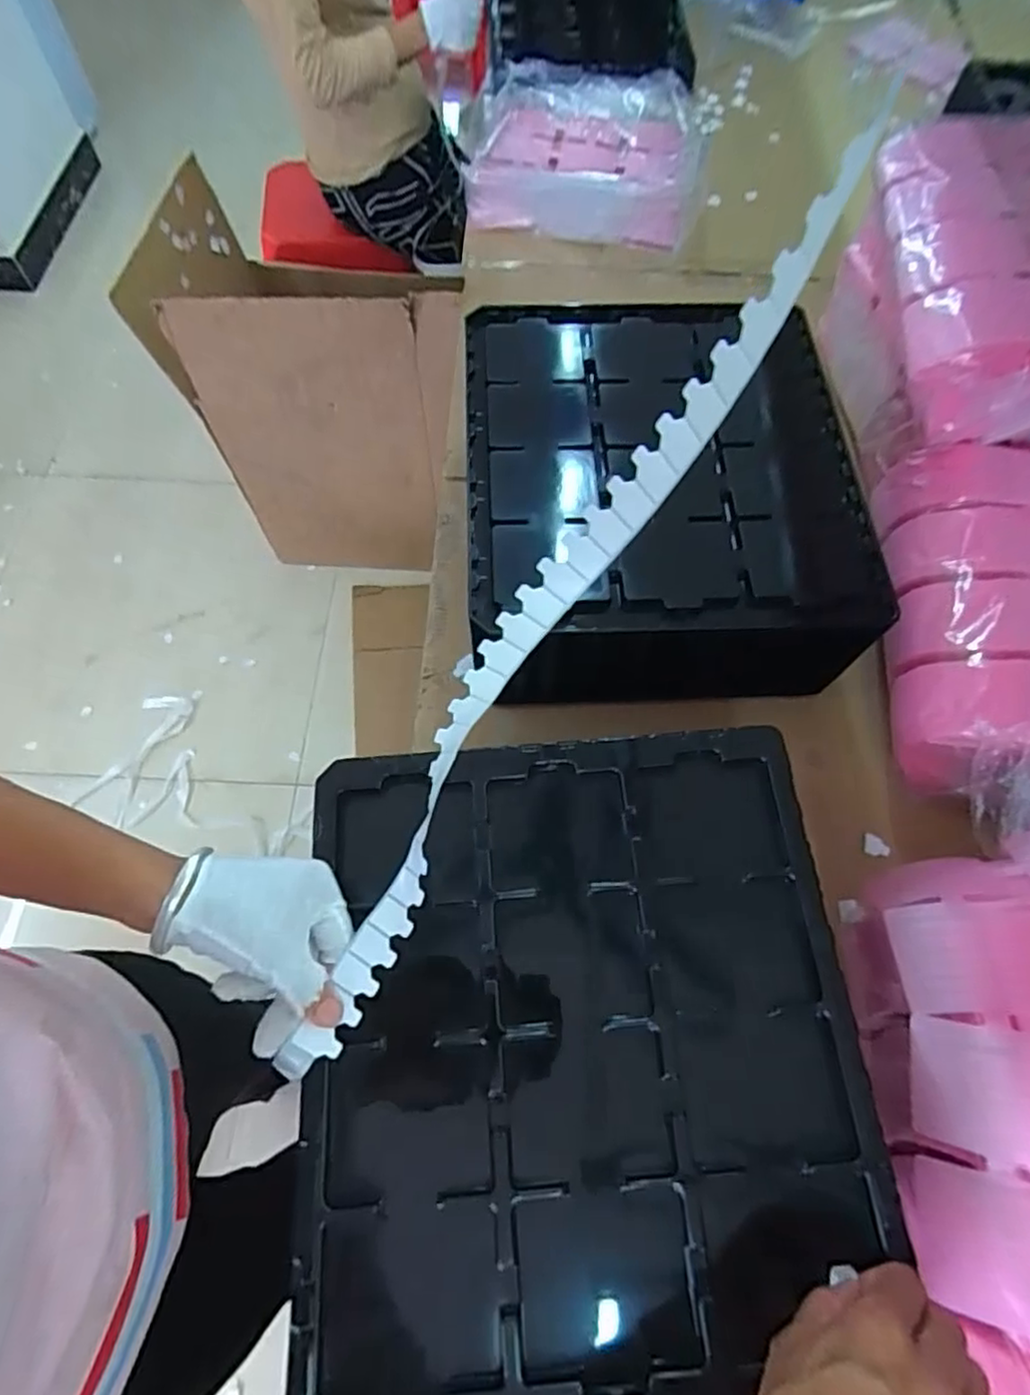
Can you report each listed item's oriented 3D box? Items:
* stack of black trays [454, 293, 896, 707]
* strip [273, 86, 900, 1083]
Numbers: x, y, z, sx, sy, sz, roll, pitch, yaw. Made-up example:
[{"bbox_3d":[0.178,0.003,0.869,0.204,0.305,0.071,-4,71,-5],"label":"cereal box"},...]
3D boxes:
[{"bbox_3d":[0.131,-0.188,0.664,0.345,0.147,0.394,-2,65,-3],"label":"stack of black trays"},{"bbox_3d":[-0.005,-0.006,0.366,0.061,0.106,0.501,35,107,12],"label":"strip"}]

